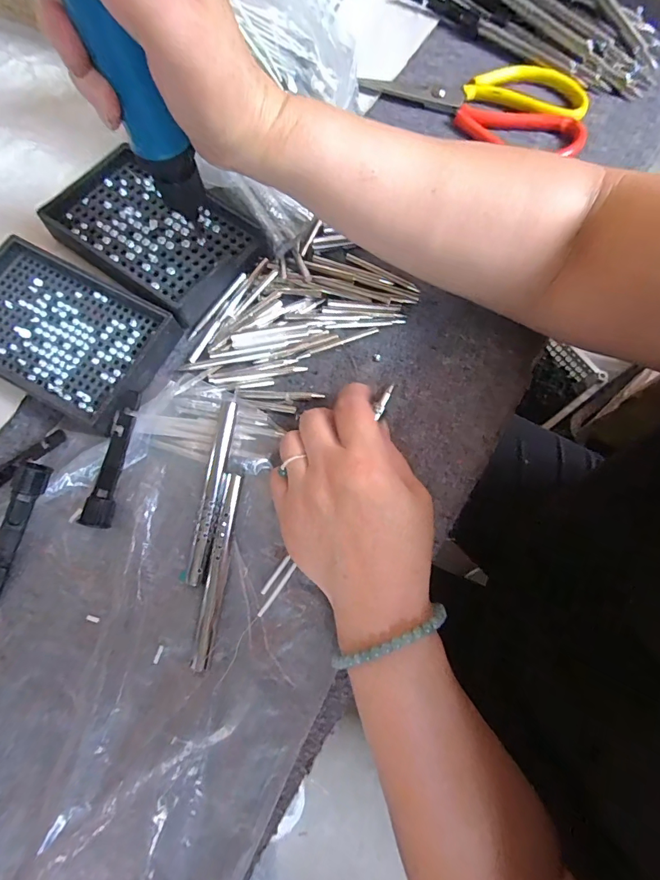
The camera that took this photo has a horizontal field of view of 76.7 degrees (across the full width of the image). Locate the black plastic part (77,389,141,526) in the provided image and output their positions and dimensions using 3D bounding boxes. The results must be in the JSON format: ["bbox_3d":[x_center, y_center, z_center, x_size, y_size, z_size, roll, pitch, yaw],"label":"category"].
[{"bbox_3d":[-0.133,0.012,0.257,0.015,0.021,0.082,9,73,3],"label":"black plastic part"}]

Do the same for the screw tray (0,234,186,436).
[{"bbox_3d":[-0.179,-0.072,0.280,0.143,0.022,0.089,28,75,8],"label":"screw tray"}]

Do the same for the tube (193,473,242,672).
[{"bbox_3d":[-0.067,0.074,0.247,0.011,0.010,0.107,5,73,2],"label":"tube"}]

